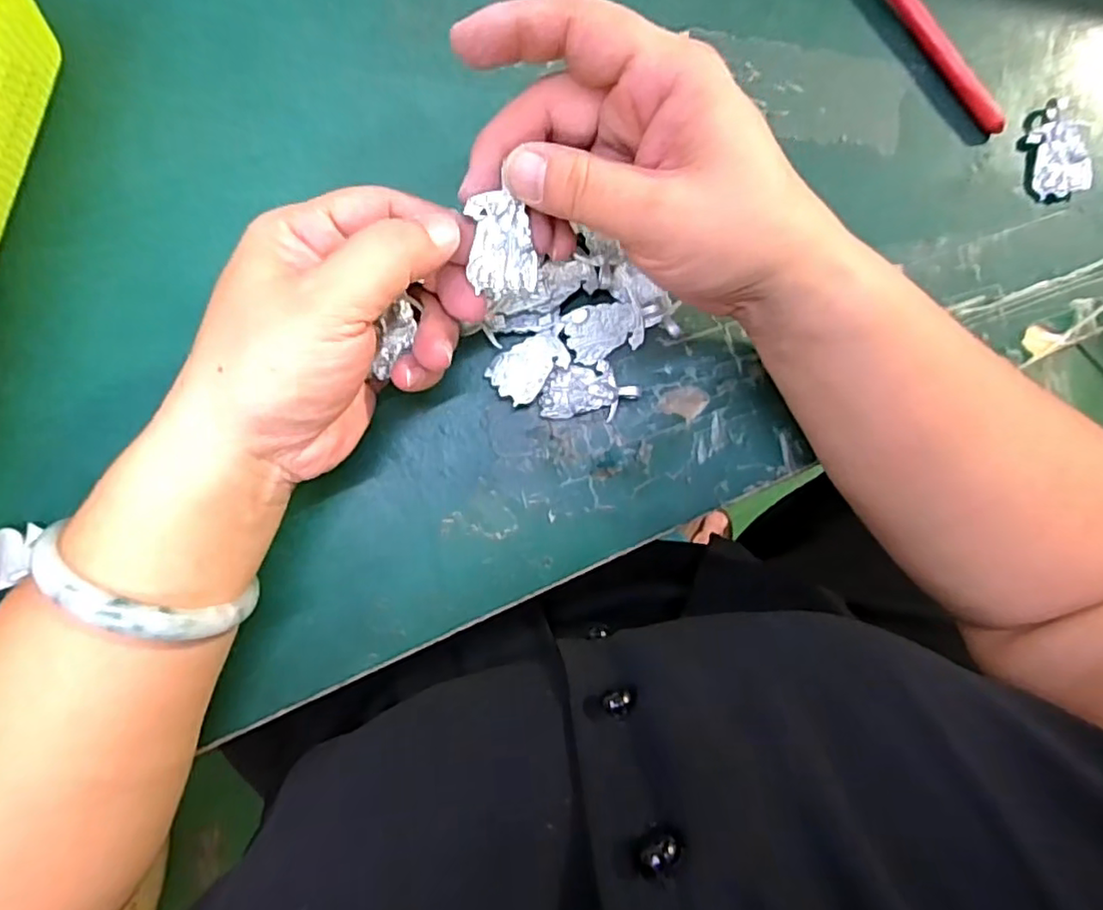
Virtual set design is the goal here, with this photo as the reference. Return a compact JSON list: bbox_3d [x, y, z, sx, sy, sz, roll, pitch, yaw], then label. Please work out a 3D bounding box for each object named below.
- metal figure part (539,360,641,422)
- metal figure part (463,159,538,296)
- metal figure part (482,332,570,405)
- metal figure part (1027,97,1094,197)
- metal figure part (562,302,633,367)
[{"bbox_3d":[0.017,-0.027,0.275,0.040,0.005,0.024,4,87,-3],"label":"metal figure part"},{"bbox_3d":[-0.016,-0.072,0.223,0.019,0.006,0.032,-11,113,-4],"label":"metal figure part"},{"bbox_3d":[-0.009,-0.038,0.270,0.033,0.008,0.023,-38,90,-4],"label":"metal figure part"},{"bbox_3d":[0.231,-0.140,0.292,0.023,0.009,0.040,-2,88,-4],"label":"metal figure part"},{"bbox_3d":[0.021,-0.052,0.273,0.029,0.004,0.024,-10,112,-6],"label":"metal figure part"}]

